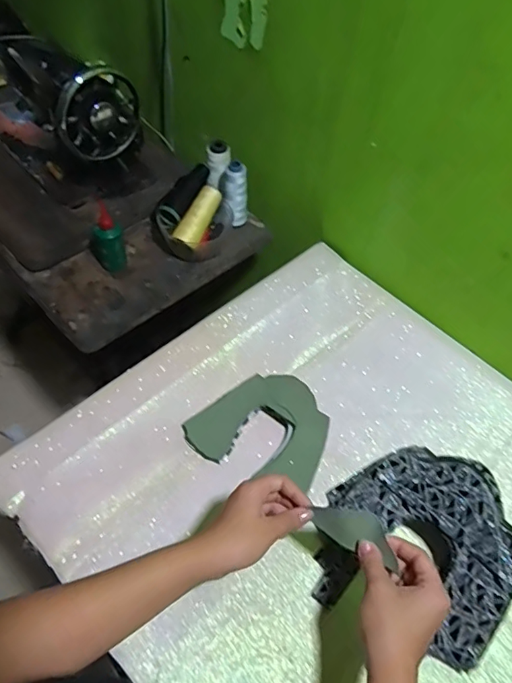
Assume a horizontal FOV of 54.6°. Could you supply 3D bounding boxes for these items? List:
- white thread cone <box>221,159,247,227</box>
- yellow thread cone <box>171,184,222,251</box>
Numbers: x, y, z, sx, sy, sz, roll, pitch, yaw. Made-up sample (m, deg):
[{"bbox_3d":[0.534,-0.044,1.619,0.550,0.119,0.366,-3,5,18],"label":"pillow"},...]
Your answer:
[{"bbox_3d":[-0.034,-0.243,0.836,0.043,0.110,0.040,4,54,-2],"label":"white thread cone"},{"bbox_3d":[-0.090,-0.201,0.810,0.040,0.035,0.114,26,77,14],"label":"yellow thread cone"}]

